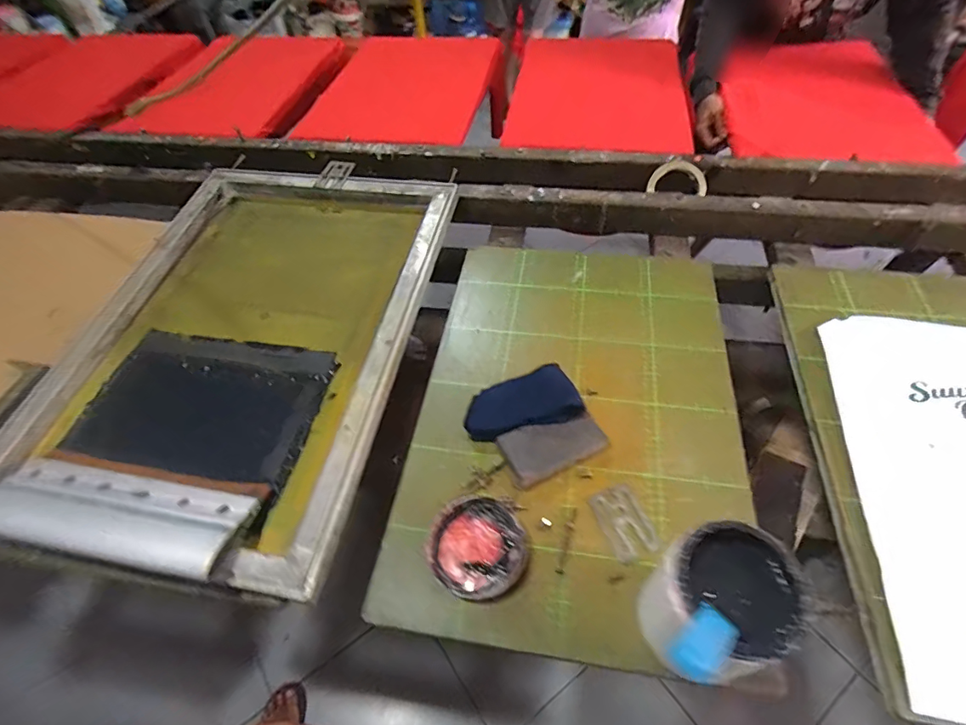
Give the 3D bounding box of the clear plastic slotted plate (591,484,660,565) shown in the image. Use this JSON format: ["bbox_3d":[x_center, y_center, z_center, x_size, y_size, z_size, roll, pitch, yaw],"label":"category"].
[{"bbox_3d":[0.157,0.176,0.547,0.050,0.004,0.077,-19,53,-11],"label":"clear plastic slotted plate"}]

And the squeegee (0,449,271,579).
[{"bbox_3d":[-0.404,0.162,0.553,0.295,0.052,0.107,7,52,9],"label":"squeegee"}]

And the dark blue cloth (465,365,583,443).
[{"bbox_3d":[0.047,0.051,0.630,0.143,0.028,0.078,-12,52,-6],"label":"dark blue cloth"}]

